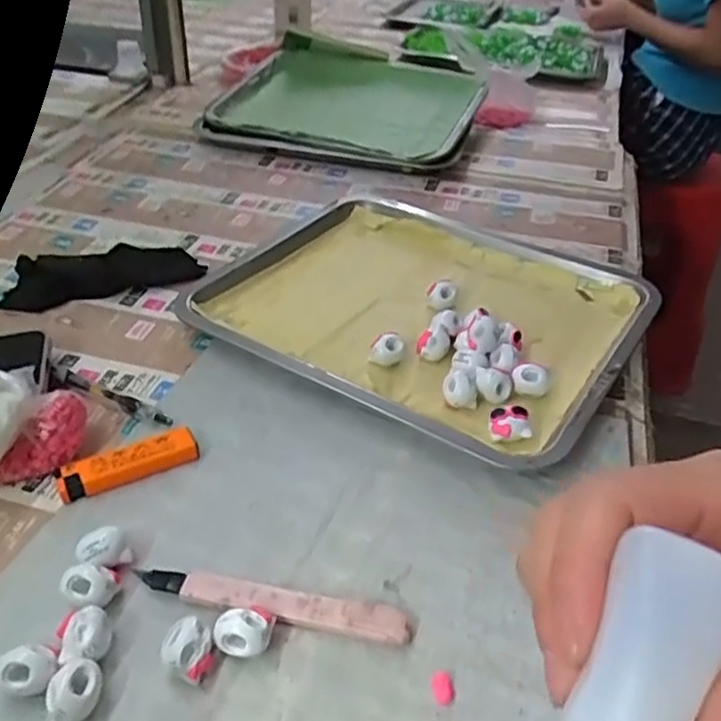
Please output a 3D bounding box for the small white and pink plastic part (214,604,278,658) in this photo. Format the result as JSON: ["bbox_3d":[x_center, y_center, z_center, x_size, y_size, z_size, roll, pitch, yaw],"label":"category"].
[{"bbox_3d":[-0.053,0.124,0.322,0.026,0.018,0.026,10,38,10],"label":"small white and pink plastic part"}]

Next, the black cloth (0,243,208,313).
[{"bbox_3d":[-0.214,-0.075,0.568,0.151,0.022,0.059,-18,42,-25],"label":"black cloth"}]

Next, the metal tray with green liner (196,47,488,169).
[{"bbox_3d":[-0.013,-0.316,0.848,0.298,0.038,0.258,11,44,12],"label":"metal tray with green liner"}]

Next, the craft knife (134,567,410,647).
[{"bbox_3d":[-0.044,0.118,0.339,0.135,0.011,0.021,7,37,6],"label":"craft knife"}]

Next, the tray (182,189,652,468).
[{"bbox_3d":[0.046,-0.049,0.545,0.317,0.029,0.274,23,41,25],"label":"tray"}]

